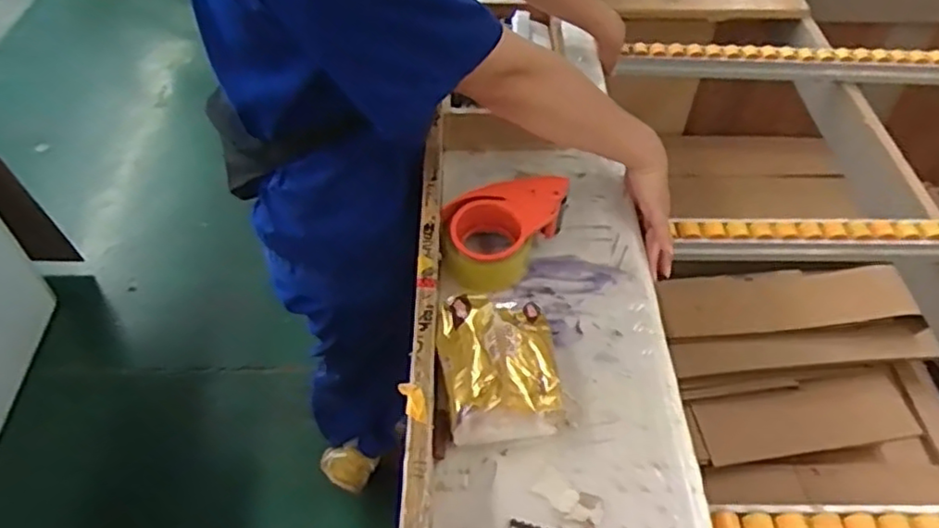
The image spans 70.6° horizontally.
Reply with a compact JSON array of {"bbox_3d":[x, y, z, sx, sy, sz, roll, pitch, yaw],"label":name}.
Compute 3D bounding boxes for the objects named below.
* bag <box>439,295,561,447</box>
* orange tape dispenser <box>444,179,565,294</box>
[{"bbox_3d":[0.028,0.098,0.648,0.111,0.067,0.141,-5,49,-7],"label":"bag"},{"bbox_3d":[0.038,-0.043,0.773,0.100,0.078,0.153,33,56,24],"label":"orange tape dispenser"}]

